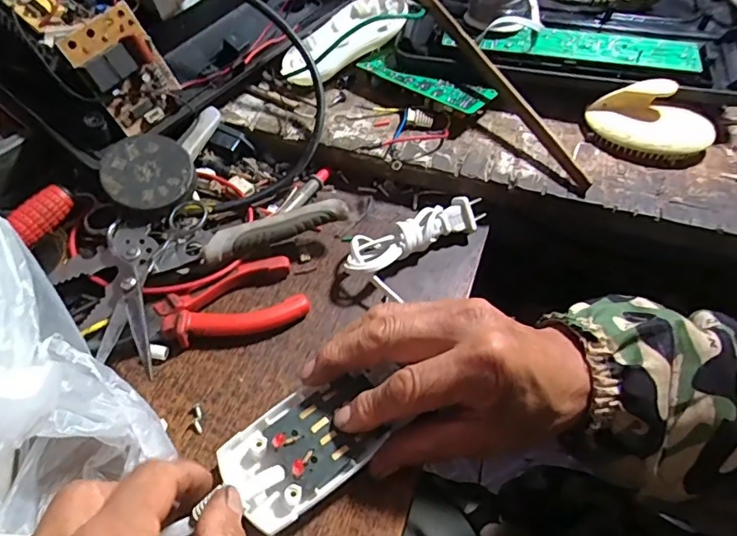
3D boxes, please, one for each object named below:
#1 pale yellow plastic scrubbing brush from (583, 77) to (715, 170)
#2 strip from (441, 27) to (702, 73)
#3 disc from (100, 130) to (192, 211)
[{"bbox_3d":[0.217,-0.114,0.396,0.092,0.038,0.062,27,57,18],"label":"pale yellow plastic scrubbing brush"},{"bbox_3d":[0.172,-0.193,0.439,0.205,0.013,0.054,8,53,5],"label":"strip"},{"bbox_3d":[-0.148,-0.065,0.346,0.056,0.004,0.055,4,68,-11],"label":"disc"}]

